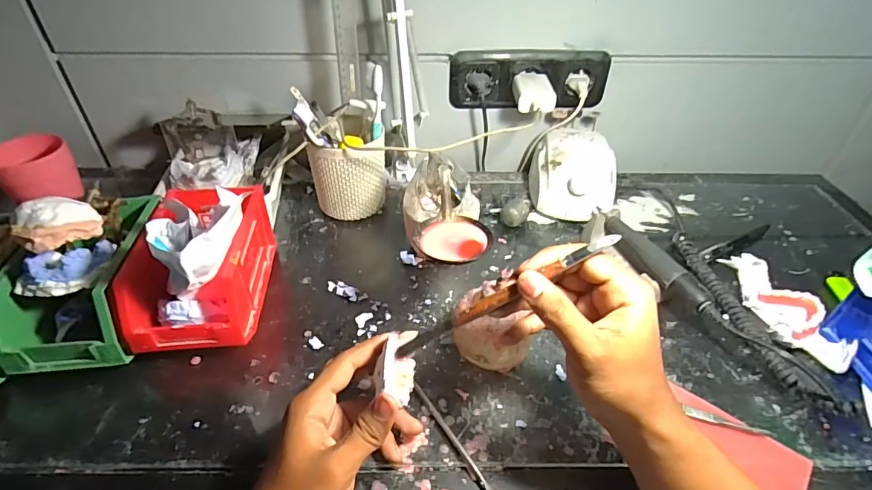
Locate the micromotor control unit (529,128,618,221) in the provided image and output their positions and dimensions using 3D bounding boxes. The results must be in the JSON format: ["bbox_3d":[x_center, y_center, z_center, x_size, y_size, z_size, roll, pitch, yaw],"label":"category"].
[{"bbox_3d":[0.187,-0.094,0.638,0.106,0.080,0.140,3,40,2],"label":"micromotor control unit"}]

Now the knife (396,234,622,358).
[{"bbox_3d":[0.047,0.035,0.324,0.173,0.010,0.010,-29,42,7],"label":"knife"}]

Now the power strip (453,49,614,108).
[{"bbox_3d":[0.131,-0.227,0.649,0.219,0.076,0.030,1,40,-1],"label":"power strip"}]

